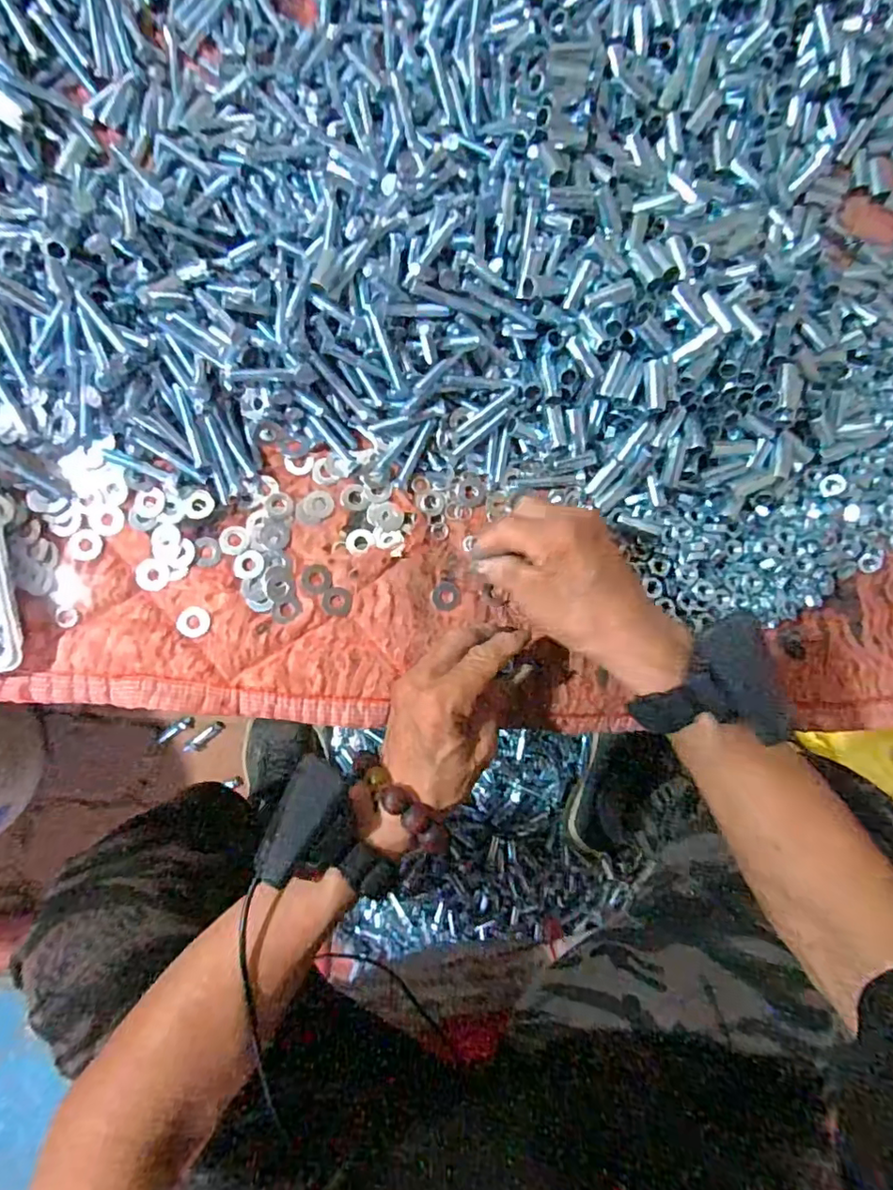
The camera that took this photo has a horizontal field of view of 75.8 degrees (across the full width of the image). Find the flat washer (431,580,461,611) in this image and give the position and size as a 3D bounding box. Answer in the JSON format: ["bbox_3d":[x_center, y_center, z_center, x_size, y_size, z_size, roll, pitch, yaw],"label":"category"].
[{"bbox_3d":[0.000,0.001,0.438,0.021,0.004,0.022,0,86,-6],"label":"flat washer"}]

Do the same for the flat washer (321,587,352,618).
[{"bbox_3d":[-0.081,0.005,0.423,0.022,0.004,0.022,0,86,-6],"label":"flat washer"}]

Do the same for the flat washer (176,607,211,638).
[{"bbox_3d":[-0.179,0.019,0.406,0.022,0.004,0.022,0,86,-6],"label":"flat washer"}]

